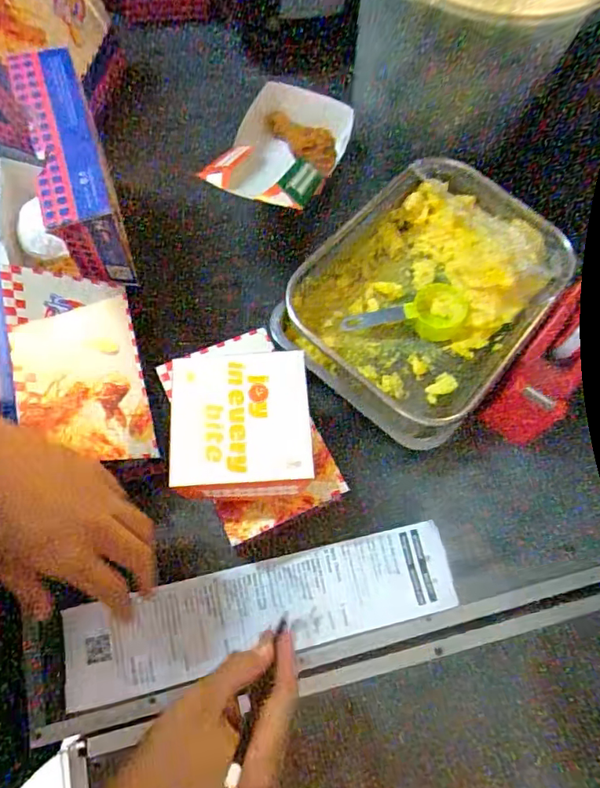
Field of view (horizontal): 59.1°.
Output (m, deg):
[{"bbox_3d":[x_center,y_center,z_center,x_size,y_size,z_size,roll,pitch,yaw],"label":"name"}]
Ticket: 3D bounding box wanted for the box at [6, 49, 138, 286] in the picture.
[{"bbox_3d":[-0.199,-0.197,0.474,0.054,0.101,0.166,-15,73,-10],"label":"box"}]

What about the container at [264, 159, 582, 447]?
[{"bbox_3d":[0.135,-0.105,0.557,0.215,0.066,0.302,41,72,9],"label":"container"}]

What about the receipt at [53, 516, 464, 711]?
[{"bbox_3d":[-0.027,0.188,0.463,0.334,0.010,0.078,-11,72,-12],"label":"receipt"}]

